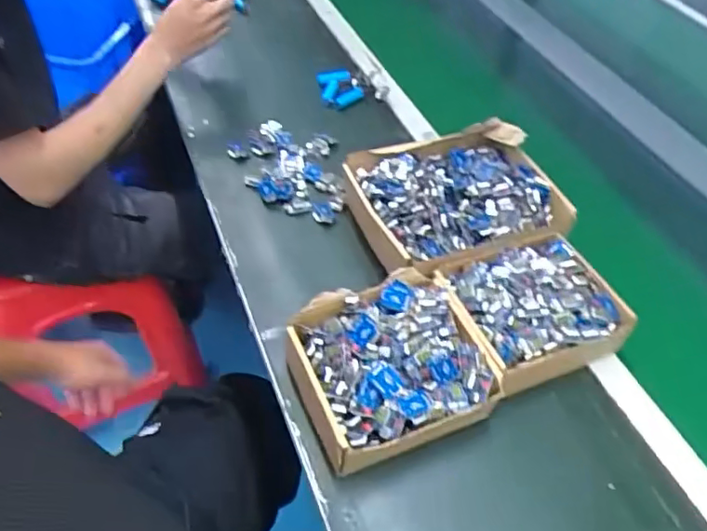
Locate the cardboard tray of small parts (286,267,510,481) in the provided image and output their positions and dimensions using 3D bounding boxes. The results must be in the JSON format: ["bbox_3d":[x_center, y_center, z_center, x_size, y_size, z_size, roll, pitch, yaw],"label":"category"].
[{"bbox_3d":[0.034,0.090,0.553,0.177,0.061,0.156,-17,52,-18],"label":"cardboard tray of small parts"}]

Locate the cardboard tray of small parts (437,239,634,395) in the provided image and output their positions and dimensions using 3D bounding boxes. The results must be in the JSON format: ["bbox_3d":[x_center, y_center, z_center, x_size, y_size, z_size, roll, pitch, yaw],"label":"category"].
[{"bbox_3d":[0.183,0.042,0.604,0.164,0.055,0.141,-14,51,-16],"label":"cardboard tray of small parts"}]

